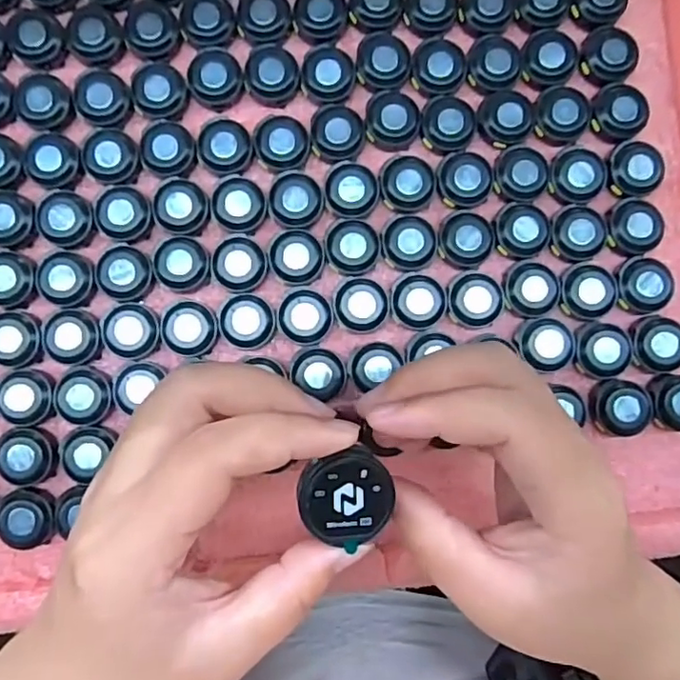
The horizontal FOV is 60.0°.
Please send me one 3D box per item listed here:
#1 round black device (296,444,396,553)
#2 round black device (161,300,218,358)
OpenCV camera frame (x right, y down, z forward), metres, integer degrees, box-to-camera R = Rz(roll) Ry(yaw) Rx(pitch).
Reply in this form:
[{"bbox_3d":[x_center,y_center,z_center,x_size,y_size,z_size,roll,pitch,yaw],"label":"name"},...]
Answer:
[{"bbox_3d":[0.002,0.048,0.179,0.028,0.005,0.028,0,86,-4],"label":"round black device"},{"bbox_3d":[-0.079,-0.006,0.310,0.028,0.009,0.029,0,84,-1],"label":"round black device"}]

